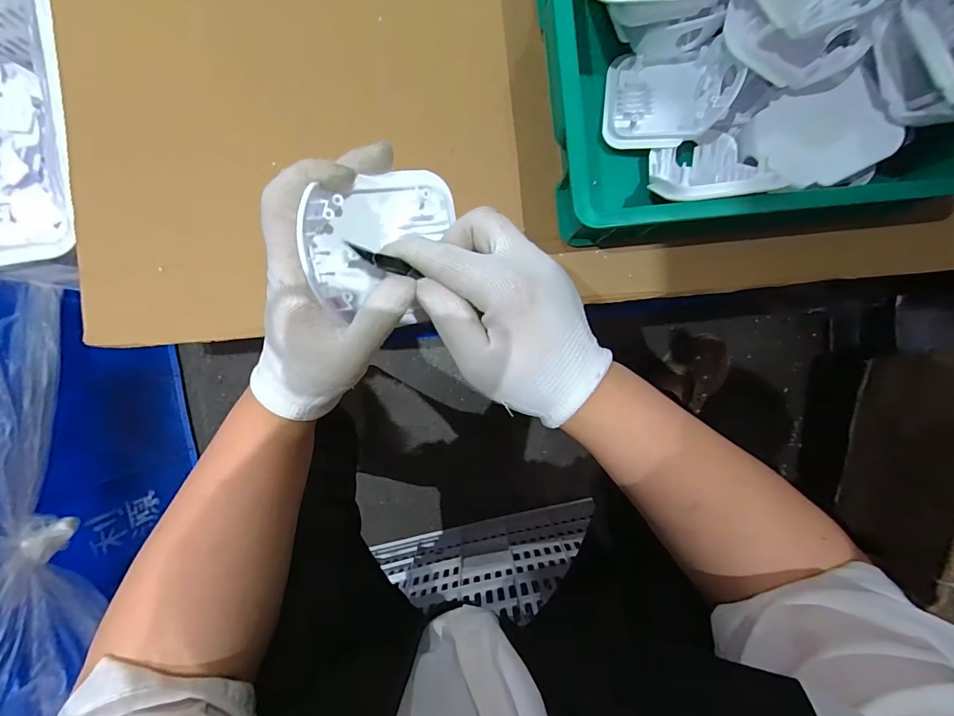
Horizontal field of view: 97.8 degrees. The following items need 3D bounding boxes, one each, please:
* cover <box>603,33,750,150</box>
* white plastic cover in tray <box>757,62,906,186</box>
[{"bbox_3d":[0.159,-0.223,0.348,0.099,0.033,0.075,6,89,16],"label":"cover"},{"bbox_3d":[0.273,-0.177,0.329,0.079,0.011,0.077,-25,86,21],"label":"white plastic cover in tray"}]

